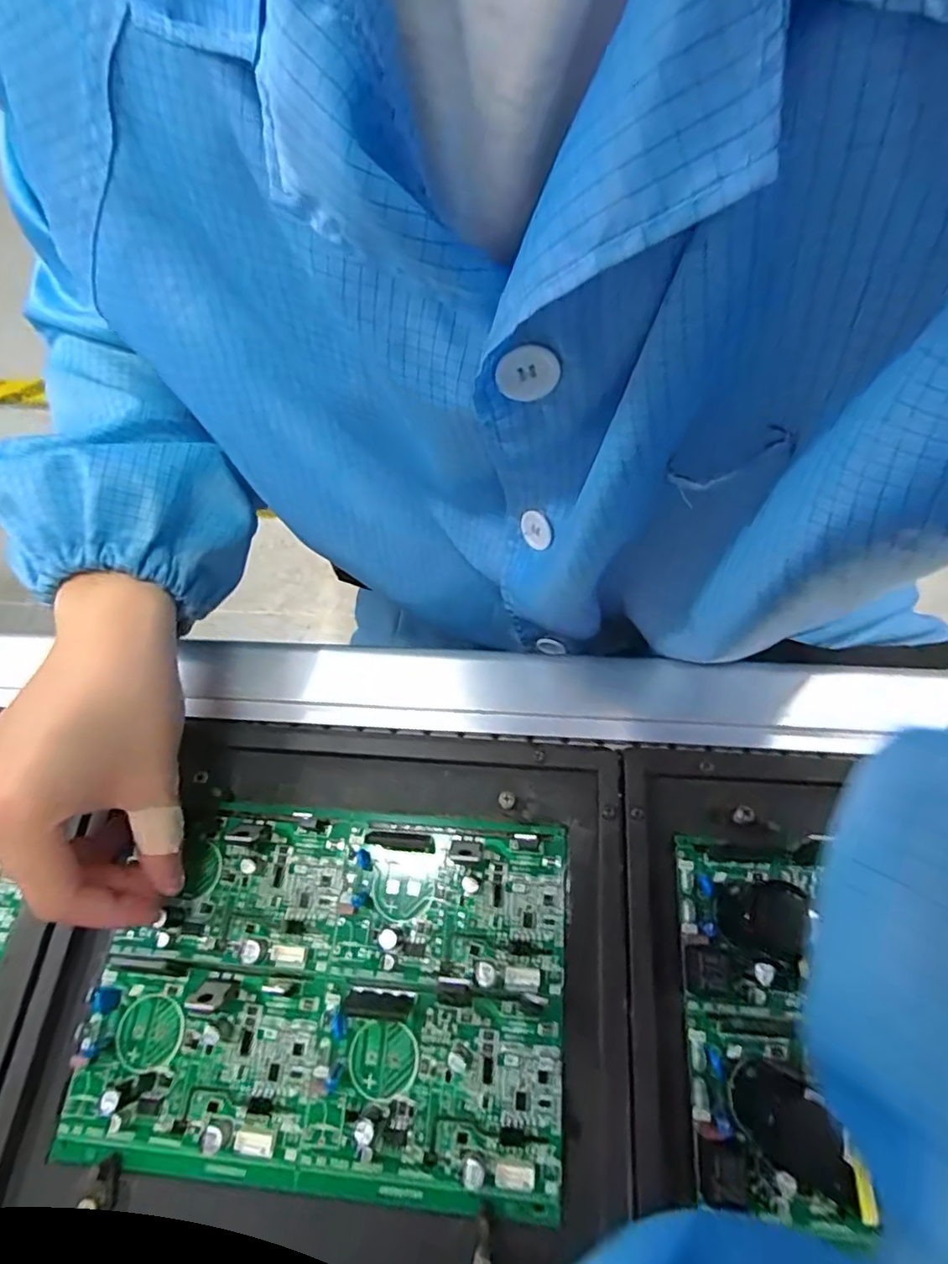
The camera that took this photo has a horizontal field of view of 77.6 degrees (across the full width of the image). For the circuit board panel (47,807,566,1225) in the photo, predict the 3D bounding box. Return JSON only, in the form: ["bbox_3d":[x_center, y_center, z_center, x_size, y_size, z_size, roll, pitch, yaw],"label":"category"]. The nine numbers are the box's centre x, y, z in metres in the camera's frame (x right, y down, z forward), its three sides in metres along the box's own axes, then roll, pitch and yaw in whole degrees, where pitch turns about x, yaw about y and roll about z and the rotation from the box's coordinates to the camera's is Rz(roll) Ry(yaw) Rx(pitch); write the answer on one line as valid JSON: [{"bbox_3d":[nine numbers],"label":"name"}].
[{"bbox_3d":[-0.068,0.162,0.270,0.214,0.016,0.150,3,67,5],"label":"circuit board panel"}]

